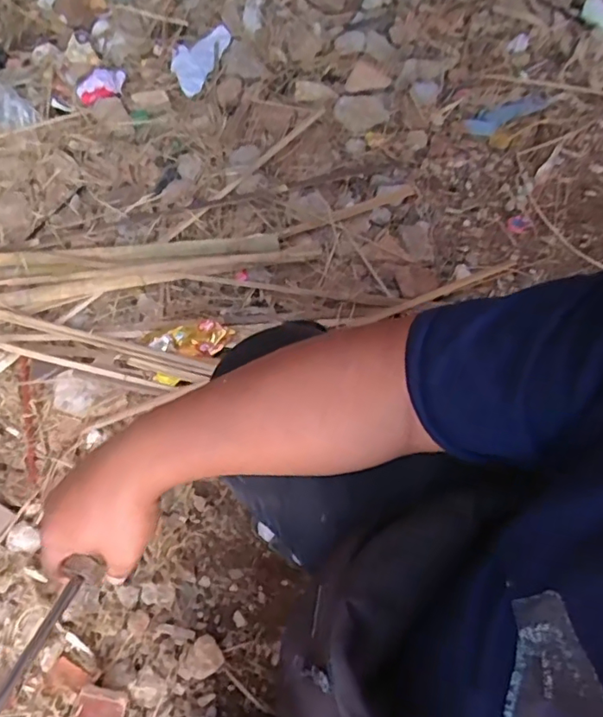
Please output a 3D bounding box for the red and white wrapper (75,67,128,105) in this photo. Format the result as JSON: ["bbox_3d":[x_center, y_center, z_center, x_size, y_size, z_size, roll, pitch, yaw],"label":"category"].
[{"bbox_3d":[-0.420,-0.578,1.159,0.101,0.029,0.080,-18,67,-8],"label":"red and white wrapper"}]

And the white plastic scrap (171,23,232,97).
[{"bbox_3d":[-0.235,-0.653,1.196,0.107,0.028,0.182,20,68,9],"label":"white plastic scrap"}]

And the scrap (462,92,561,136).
[{"bbox_3d":[0.424,-0.504,1.126,0.219,0.015,0.060,-27,69,-11],"label":"scrap"}]

